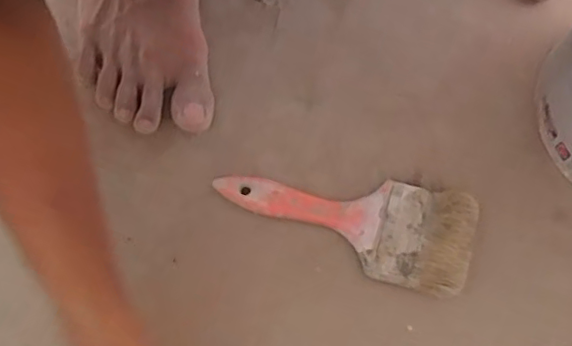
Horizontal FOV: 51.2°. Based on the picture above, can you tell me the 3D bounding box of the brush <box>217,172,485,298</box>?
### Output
[{"bbox_3d":[0.043,0.034,0.450,0.188,0.027,0.076,14,75,3],"label":"brush"}]

